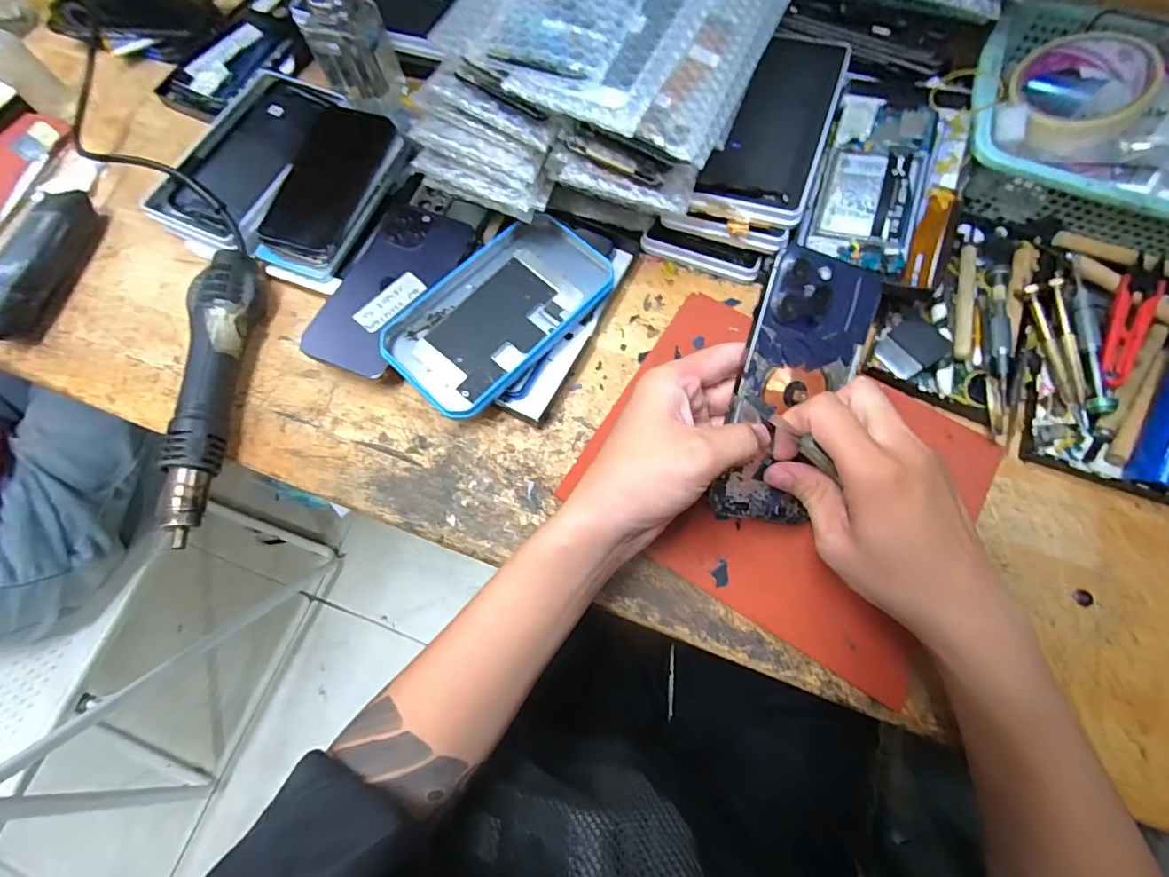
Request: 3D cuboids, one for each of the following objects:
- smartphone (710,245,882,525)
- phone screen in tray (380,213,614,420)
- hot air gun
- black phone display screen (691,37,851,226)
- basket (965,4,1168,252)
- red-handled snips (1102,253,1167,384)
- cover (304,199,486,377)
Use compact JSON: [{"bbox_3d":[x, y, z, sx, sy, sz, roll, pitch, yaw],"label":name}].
[{"bbox_3d":[0.124,-0.025,0.304,0.074,0.007,0.158,10,100,-17],"label":"smartphone"},{"bbox_3d":[-0.067,-0.100,0.395,0.103,0.009,0.173,42,75,11],"label":"phone screen in tray"},{"bbox_3d":[-0.286,-0.038,0.388,0.047,0.037,0.231,0,71,2],"label":"hot air gun"},{"bbox_3d":[0.151,-0.250,0.406,0.078,0.016,0.181,19,73,9],"label":"black phone display screen"},{"bbox_3d":[0.432,-0.233,0.391,0.272,0.057,0.213,28,75,11],"label":"basket"},{"bbox_3d":[0.392,-0.085,0.367,0.024,0.011,0.097,21,87,9],"label":"red-handled snips"},{"bbox_3d":[-0.157,-0.124,0.412,0.075,0.007,0.156,25,70,1],"label":"cover"}]

